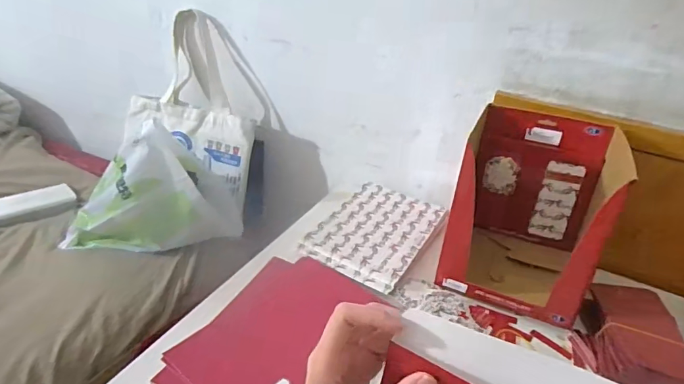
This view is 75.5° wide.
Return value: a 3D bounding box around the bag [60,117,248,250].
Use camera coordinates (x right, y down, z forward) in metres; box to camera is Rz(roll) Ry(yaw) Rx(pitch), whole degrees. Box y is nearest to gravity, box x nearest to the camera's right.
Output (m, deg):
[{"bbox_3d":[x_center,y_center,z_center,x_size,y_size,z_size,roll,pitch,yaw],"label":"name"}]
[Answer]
[{"bbox_3d":[-0.366,-0.008,0.870,0.321,0.237,0.168,-11,32,-32],"label":"bag"}]

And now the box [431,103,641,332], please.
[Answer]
[{"bbox_3d":[0.290,0.023,0.696,0.204,0.234,0.243,17,28,17],"label":"box"}]

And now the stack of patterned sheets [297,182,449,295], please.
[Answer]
[{"bbox_3d":[0.067,0.064,0.796,0.177,0.023,0.283,20,29,23],"label":"stack of patterned sheets"}]

